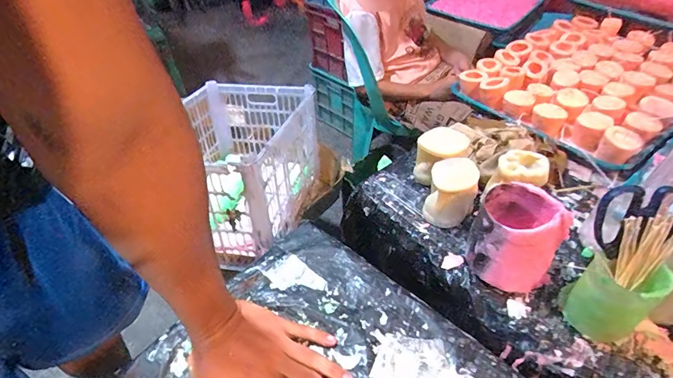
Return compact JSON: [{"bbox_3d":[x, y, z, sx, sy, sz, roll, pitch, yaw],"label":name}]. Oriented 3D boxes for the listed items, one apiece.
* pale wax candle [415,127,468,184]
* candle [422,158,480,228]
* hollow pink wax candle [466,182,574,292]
[{"bbox_3d":[0.160,-0.046,0.596,0.071,0.082,0.061,-18,48,-14],"label":"pale wax candle"},{"bbox_3d":[0.159,0.008,0.534,0.063,0.082,0.064,-1,46,1],"label":"candle"},{"bbox_3d":[0.215,0.062,0.468,0.095,0.114,0.082,28,53,27],"label":"hollow pink wax candle"}]

